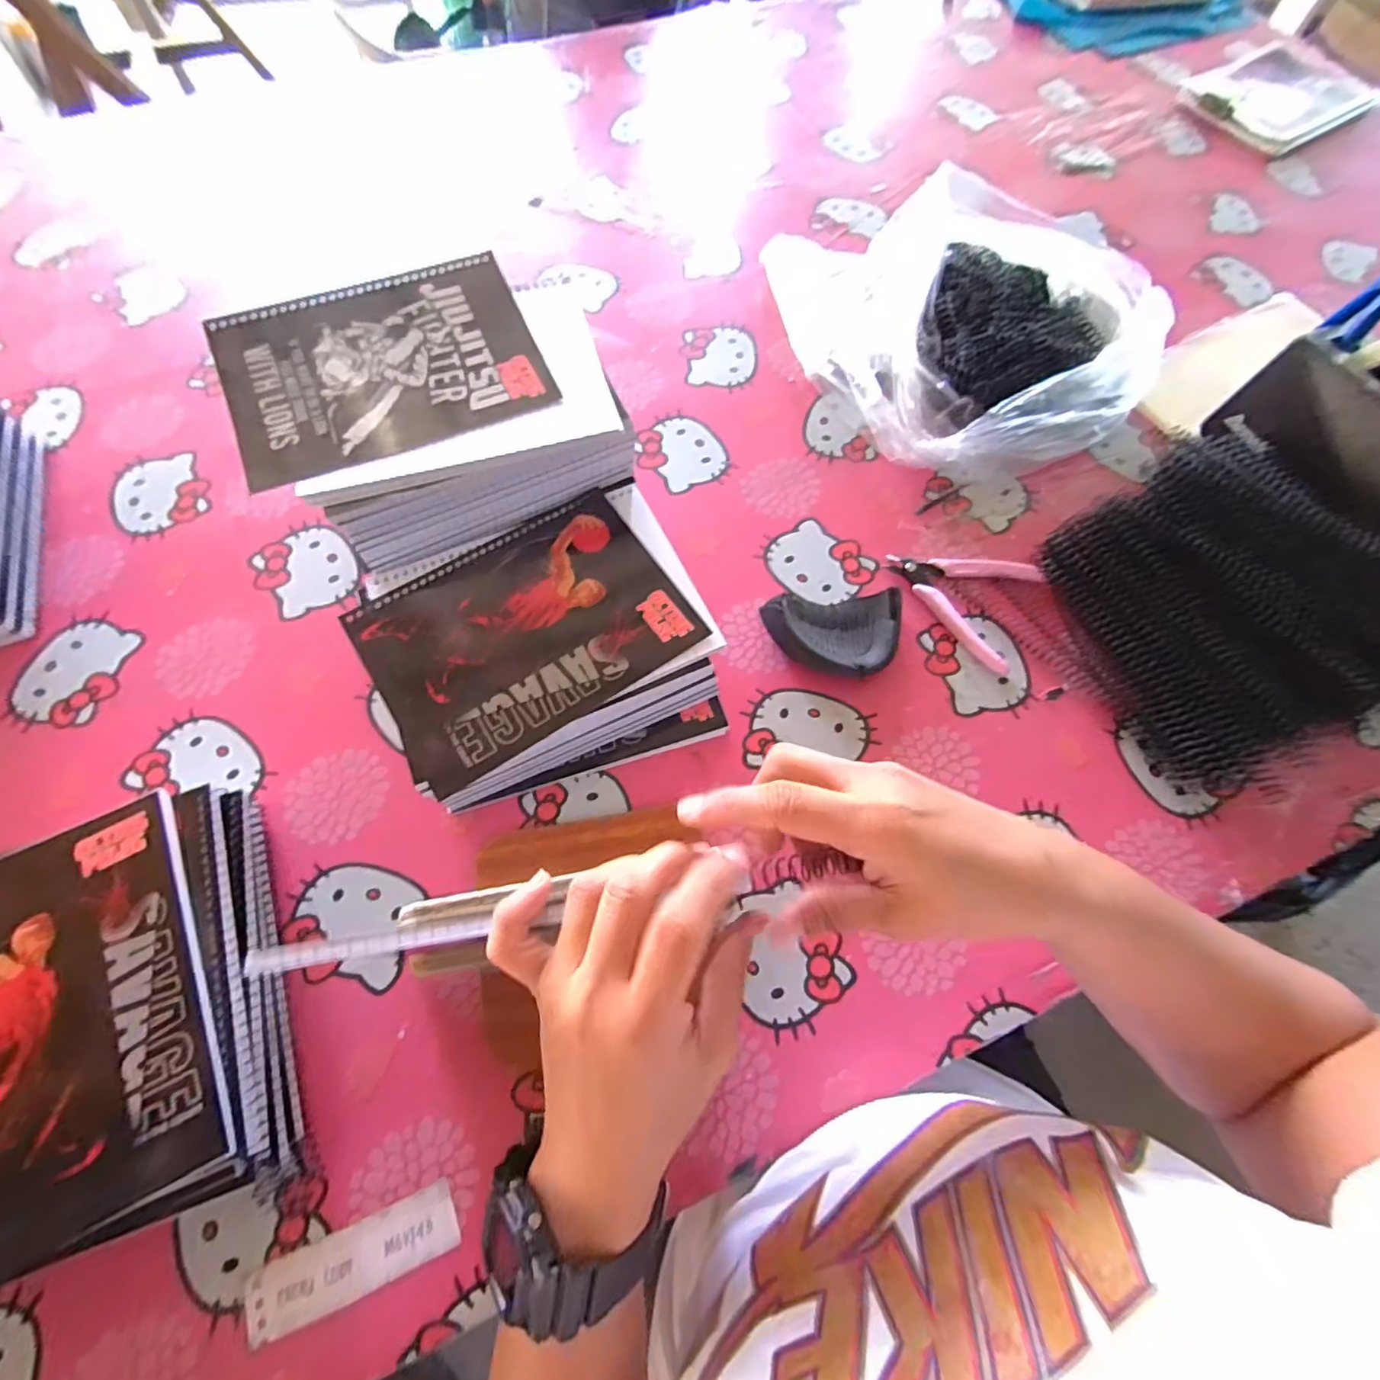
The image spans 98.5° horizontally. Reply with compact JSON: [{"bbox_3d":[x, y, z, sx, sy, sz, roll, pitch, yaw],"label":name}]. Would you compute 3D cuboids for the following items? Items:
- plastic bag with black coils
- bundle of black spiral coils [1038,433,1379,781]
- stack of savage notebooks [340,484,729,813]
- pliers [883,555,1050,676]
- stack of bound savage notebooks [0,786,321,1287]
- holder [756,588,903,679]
[{"bbox_3d":[0.267,-0.356,0.548,0.325,0.085,0.323,-16,69,-8],"label":"plastic bag with black coils"},{"bbox_3d":[0.402,-0.071,0.440,0.210,0.073,0.226,-20,69,-9],"label":"bundle of black spiral coils"},{"bbox_3d":[-0.098,-0.027,0.415,0.209,0.059,0.174,-23,70,-11],"label":"stack of savage notebooks"},{"bbox_3d":[0.212,-0.079,0.466,0.111,0.019,0.091,28,69,10],"label":"pliers"},{"bbox_3d":[-0.324,0.179,0.326,0.166,0.054,0.206,-17,69,-8],"label":"stack of bound savage notebooks"},{"bbox_3d":[0.106,-0.042,0.446,0.098,0.028,0.060,0,67,-2],"label":"holder"}]

